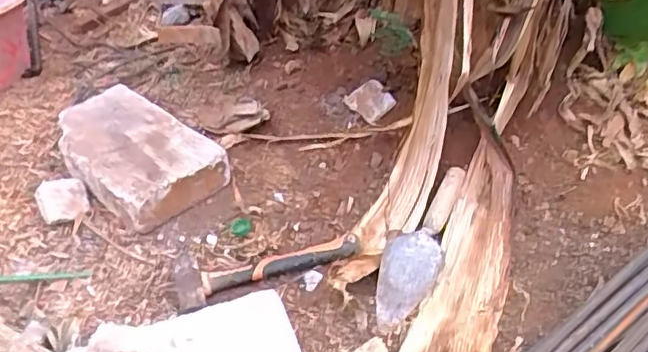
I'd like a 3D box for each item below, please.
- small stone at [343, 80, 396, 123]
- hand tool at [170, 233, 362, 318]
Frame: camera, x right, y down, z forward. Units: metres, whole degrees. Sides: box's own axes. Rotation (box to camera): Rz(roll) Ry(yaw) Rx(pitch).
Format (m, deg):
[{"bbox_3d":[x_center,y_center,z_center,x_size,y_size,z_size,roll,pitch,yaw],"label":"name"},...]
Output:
[{"bbox_3d":[0.088,-0.140,1.138,0.074,0.026,0.079,-37,67,-3],"label":"small stone"},{"bbox_3d":[-0.087,0.129,0.922,0.278,0.022,0.083,-15,40,-17],"label":"hand tool"}]

